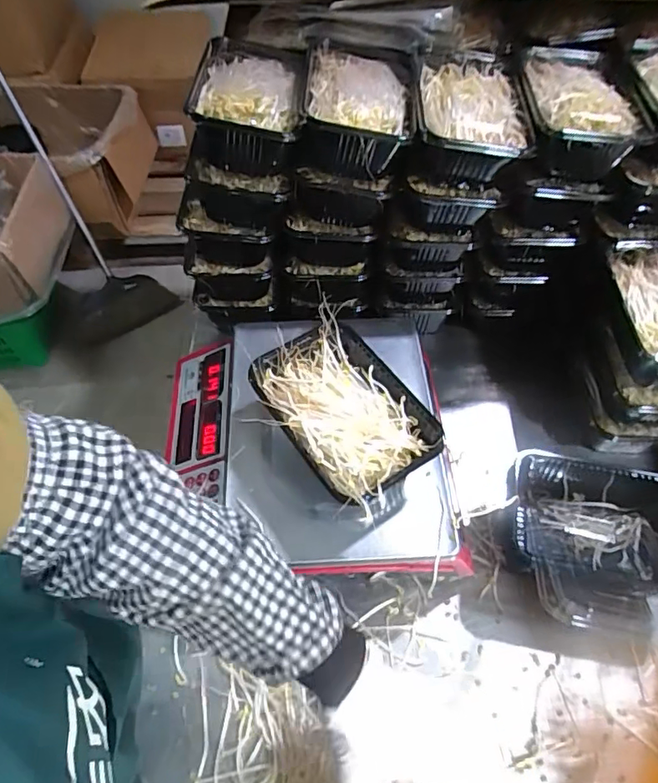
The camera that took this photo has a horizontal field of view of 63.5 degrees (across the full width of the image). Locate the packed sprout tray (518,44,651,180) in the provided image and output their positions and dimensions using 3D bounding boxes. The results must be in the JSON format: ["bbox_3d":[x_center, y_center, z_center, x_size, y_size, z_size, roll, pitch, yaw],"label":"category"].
[{"bbox_3d":[0.276,-0.315,0.600,0.122,0.061,0.195,1,55,1],"label":"packed sprout tray"}]

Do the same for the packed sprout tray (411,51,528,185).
[{"bbox_3d":[0.154,-0.303,0.598,0.117,0.069,0.187,6,55,4],"label":"packed sprout tray"}]

